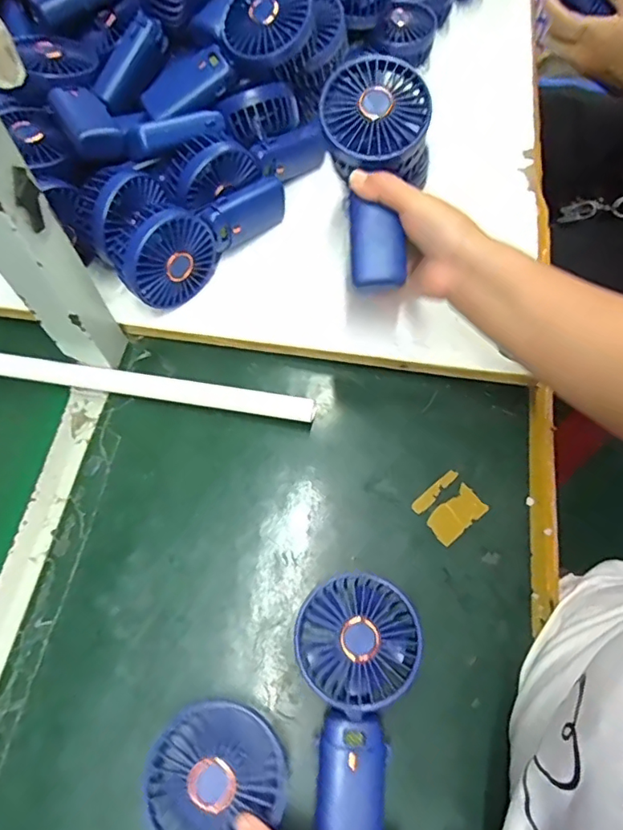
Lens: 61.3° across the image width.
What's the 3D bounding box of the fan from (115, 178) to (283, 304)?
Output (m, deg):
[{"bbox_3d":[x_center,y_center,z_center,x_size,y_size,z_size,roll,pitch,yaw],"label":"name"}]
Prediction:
[{"bbox_3d":[-0.095,-0.172,0.485,0.184,0.078,0.046,-41,71,-16],"label":"fan"}]

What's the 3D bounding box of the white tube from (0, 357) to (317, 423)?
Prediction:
[{"bbox_3d":[-0.351,-0.057,0.487,0.717,0.015,0.025,9,67,2],"label":"white tube"}]

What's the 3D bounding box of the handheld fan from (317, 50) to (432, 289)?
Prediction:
[{"bbox_3d":[0.052,-0.192,0.421,0.086,0.040,0.182,1,88,-1],"label":"handheld fan"}]

